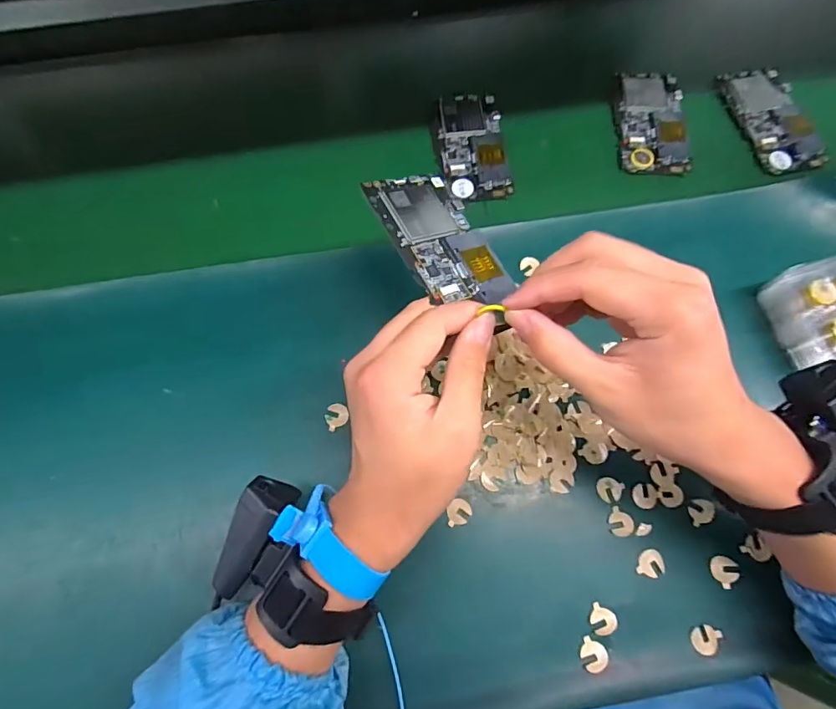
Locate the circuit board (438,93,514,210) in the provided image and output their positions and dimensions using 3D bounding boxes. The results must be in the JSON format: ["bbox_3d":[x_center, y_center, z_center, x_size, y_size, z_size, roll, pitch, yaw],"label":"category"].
[{"bbox_3d":[0.053,-0.201,0.449,0.060,0.010,0.127,-5,71,-1],"label":"circuit board"}]

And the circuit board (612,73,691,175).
[{"bbox_3d":[0.229,-0.230,0.453,0.066,0.007,0.123,3,71,1],"label":"circuit board"}]

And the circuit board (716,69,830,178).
[{"bbox_3d":[0.346,-0.234,0.453,0.065,0.012,0.126,-10,71,-3],"label":"circuit board"}]

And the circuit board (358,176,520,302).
[{"bbox_3d":[0.015,-0.075,0.301,0.065,0.005,0.104,-22,74,-29],"label":"circuit board"}]

